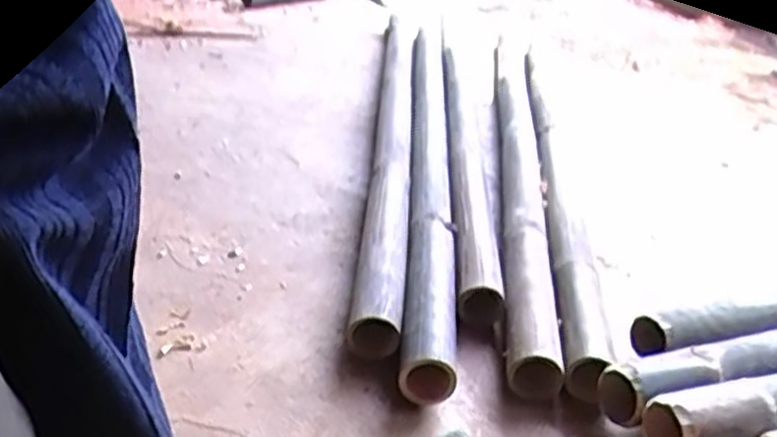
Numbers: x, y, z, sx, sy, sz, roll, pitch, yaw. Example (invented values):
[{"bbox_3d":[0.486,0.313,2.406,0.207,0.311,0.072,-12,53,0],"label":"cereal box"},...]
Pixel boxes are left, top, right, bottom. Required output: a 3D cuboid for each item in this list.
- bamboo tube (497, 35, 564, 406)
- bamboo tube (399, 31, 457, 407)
[{"bbox_3d":[0.236,-0.119,1.468,0.066,0.070,1.412,8,27,3],"label":"bamboo tube"},{"bbox_3d":[0.071,-0.127,1.423,0.062,0.057,1.395,6,26,-1],"label":"bamboo tube"}]

